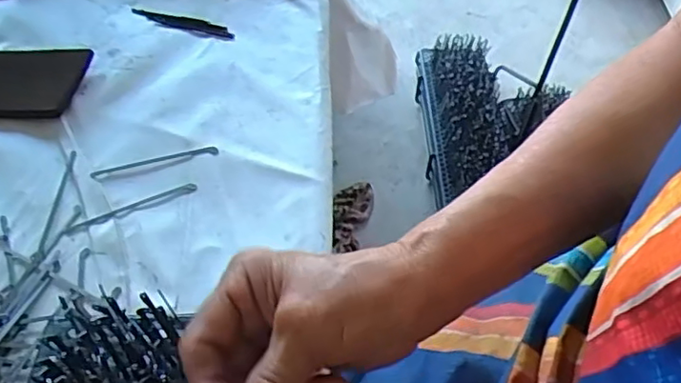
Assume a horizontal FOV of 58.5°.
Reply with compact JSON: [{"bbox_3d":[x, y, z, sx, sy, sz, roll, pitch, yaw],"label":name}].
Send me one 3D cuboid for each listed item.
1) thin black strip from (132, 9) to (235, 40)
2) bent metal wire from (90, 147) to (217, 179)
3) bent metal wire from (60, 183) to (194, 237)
[{"bbox_3d":[-0.175,-0.184,0.666,0.125,0.004,0.024,14,54,10],"label":"thin black strip"},{"bbox_3d":[-0.165,-0.027,0.542,0.110,0.006,0.009,-10,53,-8],"label":"bent metal wire"},{"bbox_3d":[-0.178,0.014,0.515,0.112,0.004,0.009,-20,55,-15],"label":"bent metal wire"}]

